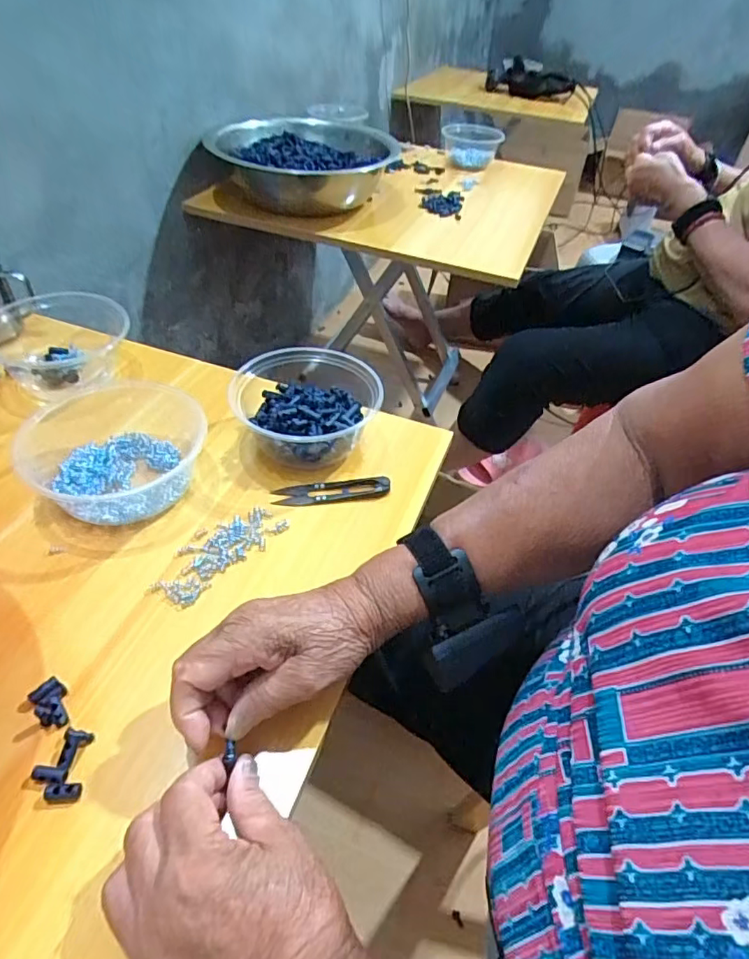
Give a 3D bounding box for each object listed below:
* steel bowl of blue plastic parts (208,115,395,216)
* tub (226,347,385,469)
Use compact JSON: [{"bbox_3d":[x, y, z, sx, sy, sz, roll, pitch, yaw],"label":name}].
[{"bbox_3d":[-0.122,-0.539,0.959,0.266,0.102,0.315,12,44,6],"label":"steel bowl of blue plastic parts"},{"bbox_3d":[-0.067,-0.065,0.511,0.130,0.064,0.132,3,44,-3],"label":"tub"}]

